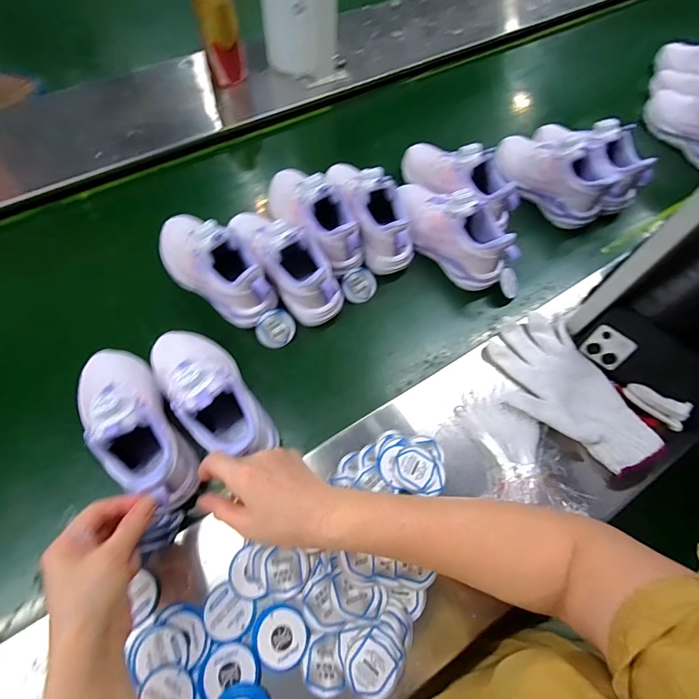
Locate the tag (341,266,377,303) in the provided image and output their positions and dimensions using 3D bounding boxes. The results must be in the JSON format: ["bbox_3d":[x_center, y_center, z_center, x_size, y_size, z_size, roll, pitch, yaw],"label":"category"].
[{"bbox_3d":[0.015,-0.093,0.569,0.054,0.006,0.050,2,85,-20],"label":"tag"}]

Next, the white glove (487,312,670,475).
[{"bbox_3d":[0.260,0.051,0.482,0.129,0.025,0.208,-29,66,-15],"label":"white glove"}]

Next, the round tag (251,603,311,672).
[{"bbox_3d":[-0.064,0.265,0.362,0.050,0.004,0.048,0,62,-1],"label":"round tag"}]

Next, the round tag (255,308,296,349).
[{"bbox_3d":[-0.099,-0.027,0.532,0.052,0.006,0.051,-3,101,-15],"label":"round tag"}]

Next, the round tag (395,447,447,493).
[{"bbox_3d":[0.077,0.131,0.433,0.052,0.004,0.047,-8,63,-5],"label":"round tag"}]

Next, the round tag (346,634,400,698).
[{"bbox_3d":[0.021,0.287,0.353,0.045,0.004,0.046,0,62,-1],"label":"round tag"}]

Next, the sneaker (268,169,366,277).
[{"bbox_3d":[-0.057,-0.206,0.572,0.078,0.100,0.209,-31,67,-16],"label":"sneaker"}]

